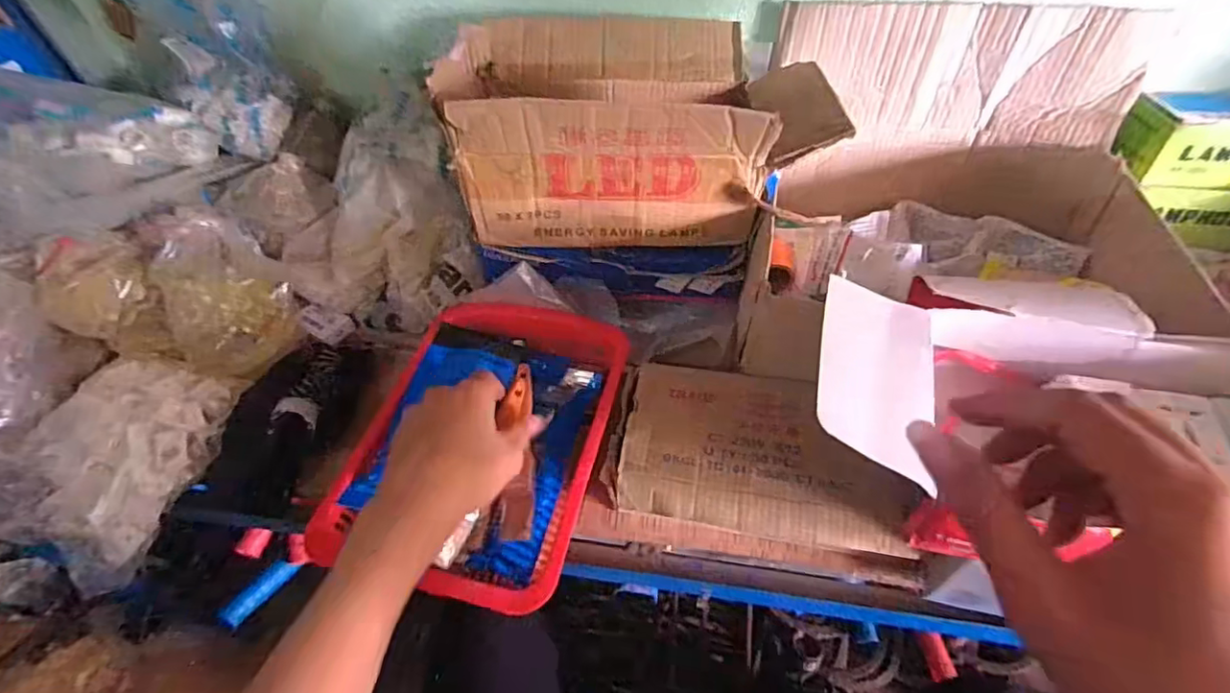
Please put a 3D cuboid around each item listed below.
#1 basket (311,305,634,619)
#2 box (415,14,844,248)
[{"bbox_3d":[-0.110,0.076,0.515,0.201,0.052,0.288,10,53,11],"label":"basket"},{"bbox_3d":[0.030,-0.214,0.560,0.331,0.152,0.190,0,52,3],"label":"box"}]

